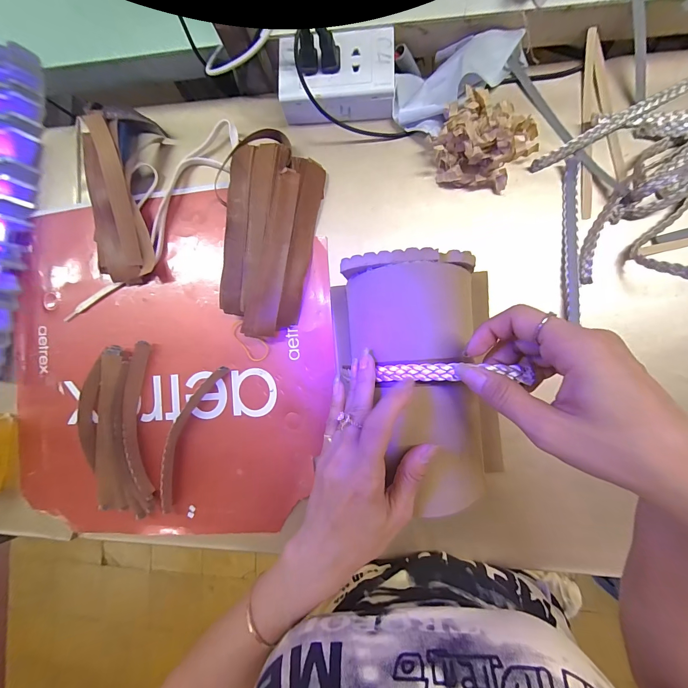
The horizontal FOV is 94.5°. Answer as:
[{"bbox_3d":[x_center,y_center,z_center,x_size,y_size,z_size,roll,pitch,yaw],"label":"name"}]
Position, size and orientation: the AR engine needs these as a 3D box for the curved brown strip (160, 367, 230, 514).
[{"bbox_3d":[-0.183,0.104,0.366,0.034,0.017,0.177,22,92,7],"label":"curved brown strip"}]

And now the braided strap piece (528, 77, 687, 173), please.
[{"bbox_3d":[0.283,-0.228,0.322,0.190,0.009,0.013,-28,86,6],"label":"braided strap piece"}]

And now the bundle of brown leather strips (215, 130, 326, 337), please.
[{"bbox_3d":[-0.085,-0.120,0.349,0.097,0.038,0.213,10,91,7],"label":"bundle of brown leather strips"}]

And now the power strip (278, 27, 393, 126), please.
[{"bbox_3d":[-0.007,-0.284,0.346,0.119,0.042,0.075,-3,89,7],"label":"power strip"}]

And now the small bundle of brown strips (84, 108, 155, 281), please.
[{"bbox_3d":[-0.276,-0.169,0.375,0.068,0.039,0.197,-12,88,7],"label":"small bundle of brown strips"}]

